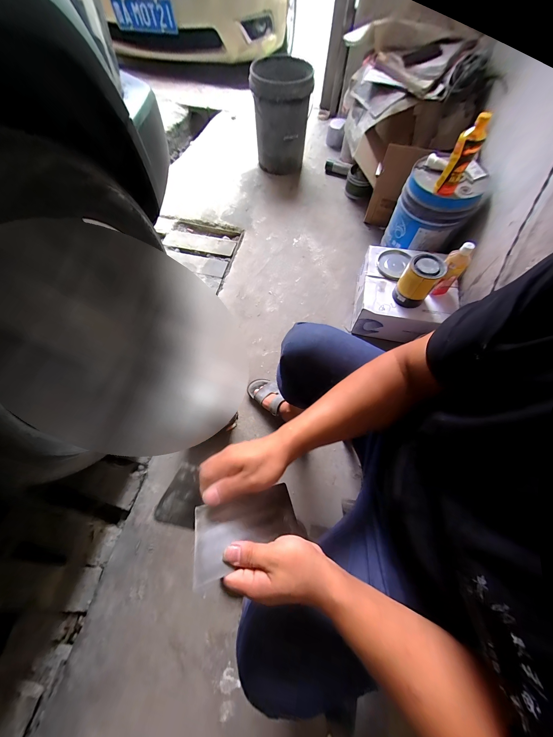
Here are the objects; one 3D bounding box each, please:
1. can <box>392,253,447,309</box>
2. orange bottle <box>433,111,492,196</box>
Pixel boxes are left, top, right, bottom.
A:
[{"bbox_3d":[0.478,-0.296,0.828,0.110,0.142,0.120,1,69,-2],"label":"can"},{"bbox_3d":[0.585,-0.661,0.773,0.068,0.198,0.082,35,72,11],"label":"orange bottle"}]

